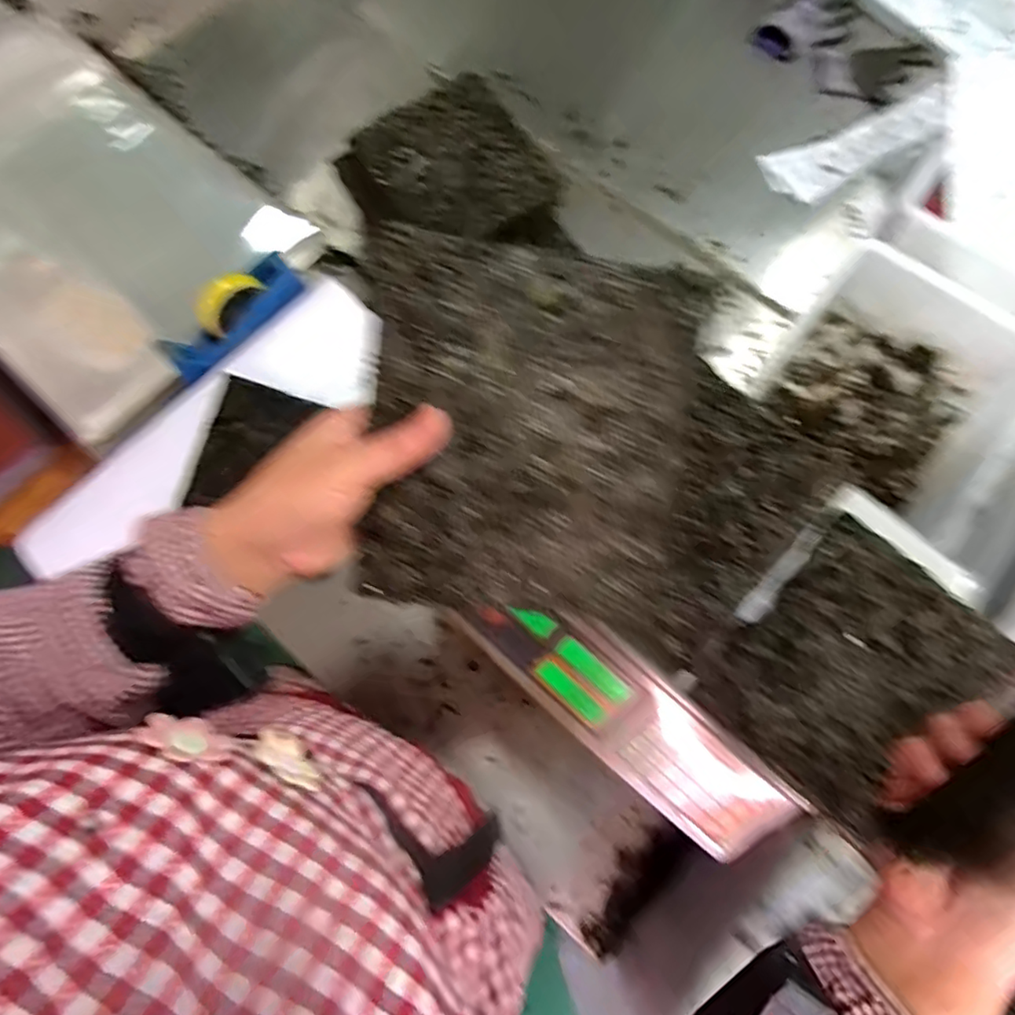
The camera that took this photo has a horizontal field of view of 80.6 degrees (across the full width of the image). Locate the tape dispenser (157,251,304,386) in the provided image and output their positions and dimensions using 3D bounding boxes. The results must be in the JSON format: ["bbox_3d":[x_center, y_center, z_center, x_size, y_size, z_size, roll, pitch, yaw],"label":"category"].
[{"bbox_3d":[-0.355,-0.248,0.778,0.075,0.061,0.202,37,78,10],"label":"tape dispenser"}]

